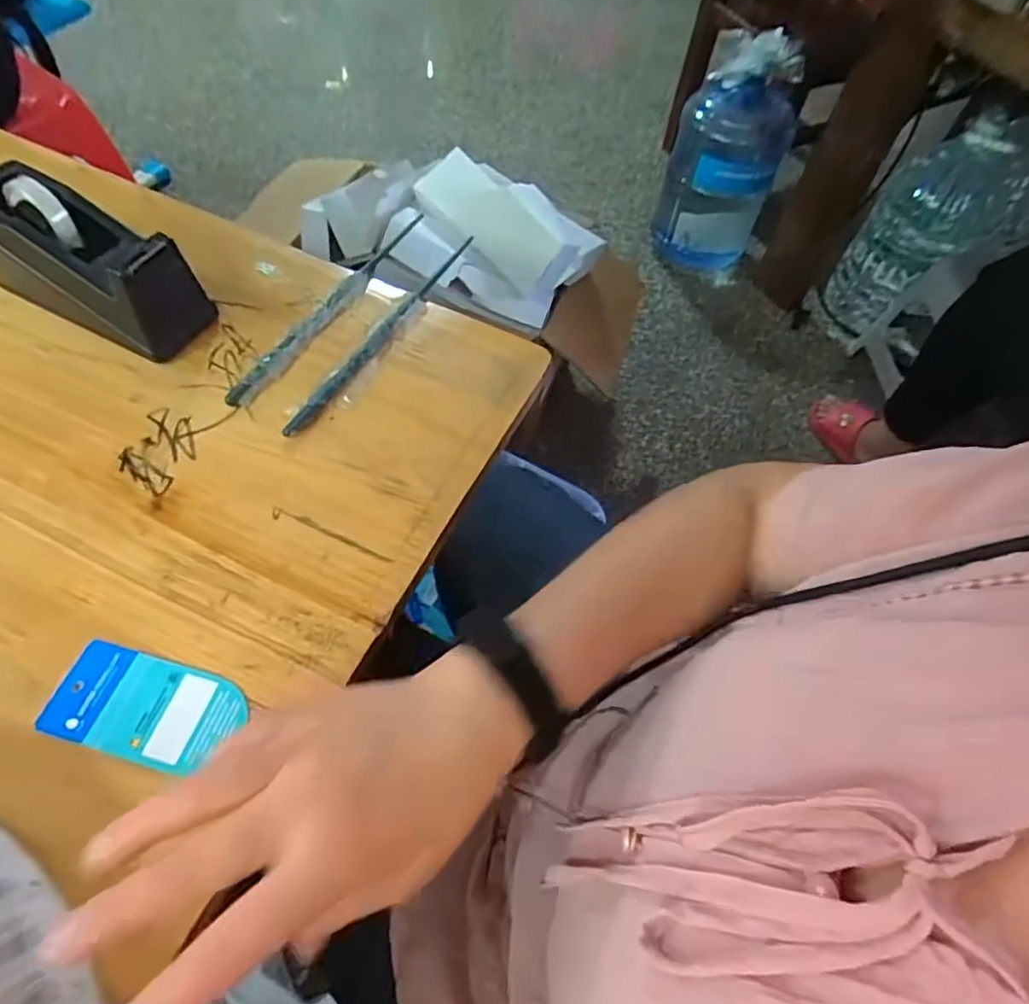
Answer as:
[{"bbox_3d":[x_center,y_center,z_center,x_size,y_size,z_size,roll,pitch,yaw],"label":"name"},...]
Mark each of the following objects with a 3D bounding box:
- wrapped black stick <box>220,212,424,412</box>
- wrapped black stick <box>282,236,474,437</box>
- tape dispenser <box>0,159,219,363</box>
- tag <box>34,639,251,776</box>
[{"bbox_3d":[-0.130,-0.143,0.457,0.018,0.015,0.212,25,60,12],"label":"wrapped black stick"},{"bbox_3d":[-0.086,-0.125,0.451,0.023,0.008,0.225,26,60,12],"label":"wrapped black stick"},{"bbox_3d":[-0.283,-0.160,0.416,0.152,0.076,0.062,24,59,12],"label":"tape dispenser"},{"bbox_3d":[-0.181,0.100,0.309,0.087,0.005,0.047,14,58,5],"label":"tag"}]

